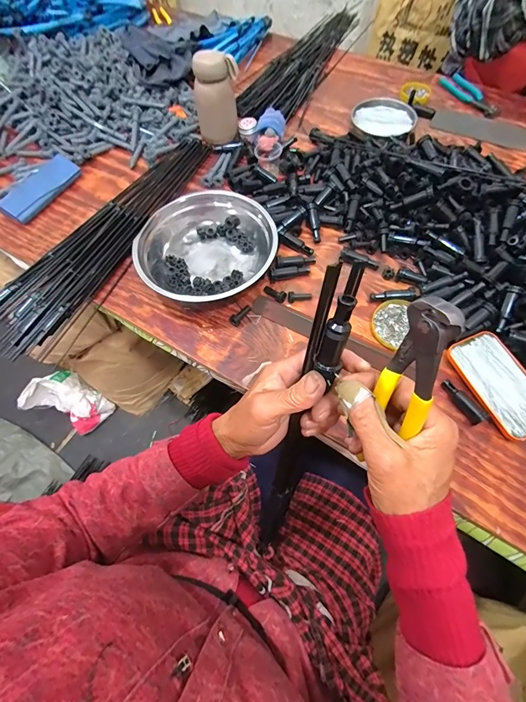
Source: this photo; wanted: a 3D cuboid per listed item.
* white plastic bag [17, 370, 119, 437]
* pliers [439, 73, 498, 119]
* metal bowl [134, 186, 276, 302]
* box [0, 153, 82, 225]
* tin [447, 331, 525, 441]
[{"bbox_3d":[-0.684,0.182,1.177,0.254,0.113,0.179,25,68,13],"label":"white plastic bag"},{"bbox_3d":[0.469,-0.576,0.746,0.060,0.009,0.164,-26,67,-10],"label":"pliers"},{"bbox_3d":[-0.089,-0.162,0.540,0.212,0.072,0.202,-1,65,1],"label":"metal bowl"},{"bbox_3d":[-0.436,-0.320,0.653,0.068,0.028,0.170,28,68,14],"label":"box"},{"bbox_3d":[0.322,0.045,0.454,0.075,0.022,0.143,-23,66,-9],"label":"tin"}]

